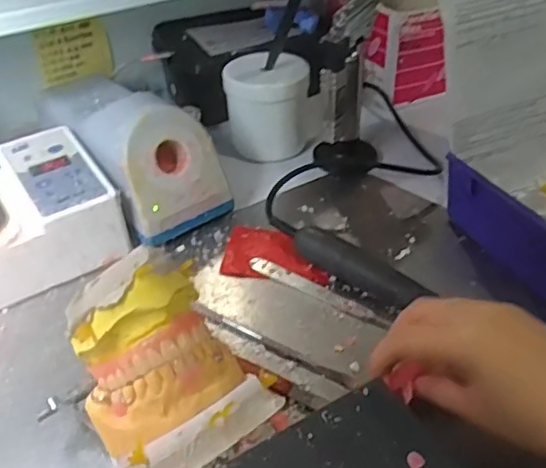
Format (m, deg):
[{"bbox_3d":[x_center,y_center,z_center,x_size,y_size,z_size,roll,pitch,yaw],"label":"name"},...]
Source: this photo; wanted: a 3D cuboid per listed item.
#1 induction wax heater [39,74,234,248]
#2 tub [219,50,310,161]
[{"bbox_3d":[-0.131,-0.084,0.511,0.080,0.092,0.207,-28,45,-29],"label":"induction wax heater"},{"bbox_3d":[-0.004,-0.119,0.559,0.078,0.084,0.062,0,38,3],"label":"tub"}]

